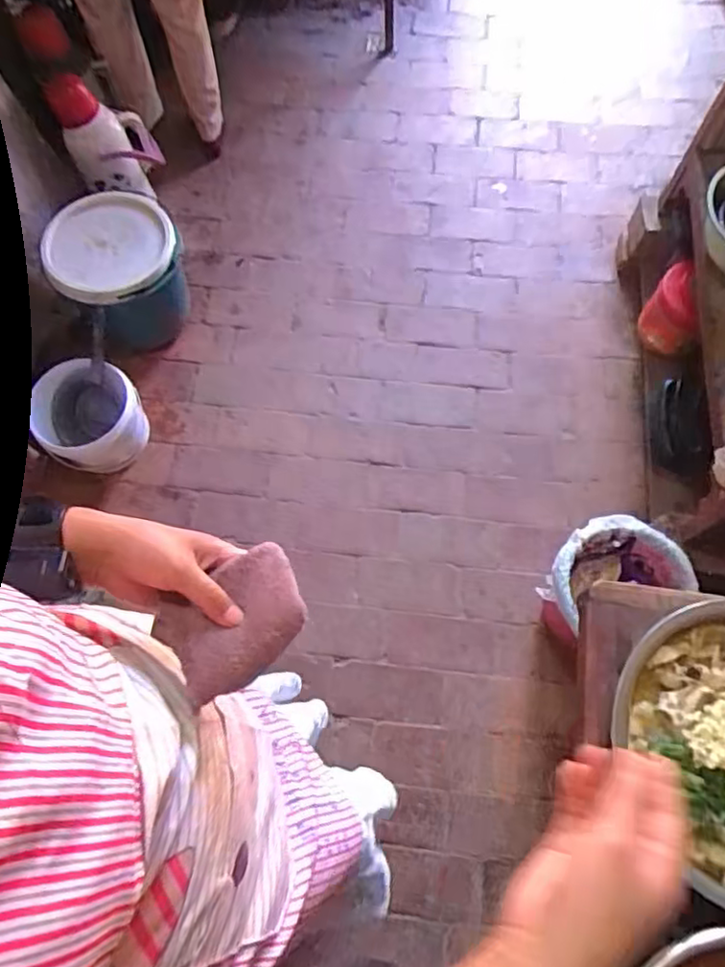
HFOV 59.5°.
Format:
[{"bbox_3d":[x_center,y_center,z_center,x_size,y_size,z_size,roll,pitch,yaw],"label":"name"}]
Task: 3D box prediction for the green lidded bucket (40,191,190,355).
[{"bbox_3d":[-0.591,-0.526,1.619,0.290,0.325,0.319,0,69,1],"label":"green lidded bucket"}]

